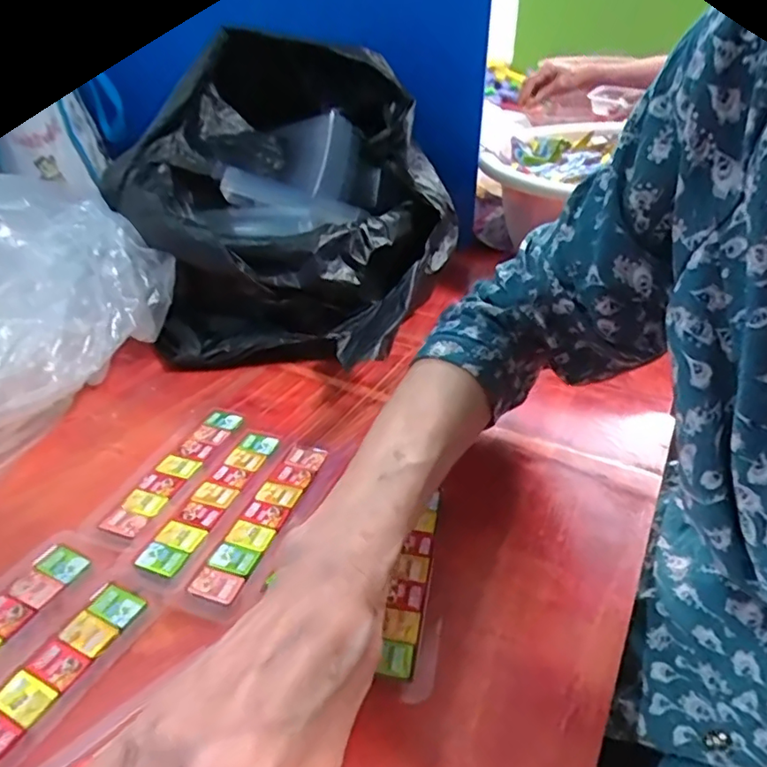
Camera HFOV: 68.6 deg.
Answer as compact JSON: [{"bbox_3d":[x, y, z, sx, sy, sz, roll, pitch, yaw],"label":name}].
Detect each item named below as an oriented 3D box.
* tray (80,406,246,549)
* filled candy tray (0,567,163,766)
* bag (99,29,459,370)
[{"bbox_3d":[-0.137,0.053,0.374,0.042,0.005,0.140,11,37,16],"label":"tray"},{"bbox_3d":[-0.161,0.138,0.247,0.043,0.006,0.135,17,39,23],"label":"filled candy tray"},{"bbox_3d":[-0.087,-0.148,0.486,0.276,0.197,0.234,6,36,7],"label":"bag"}]

